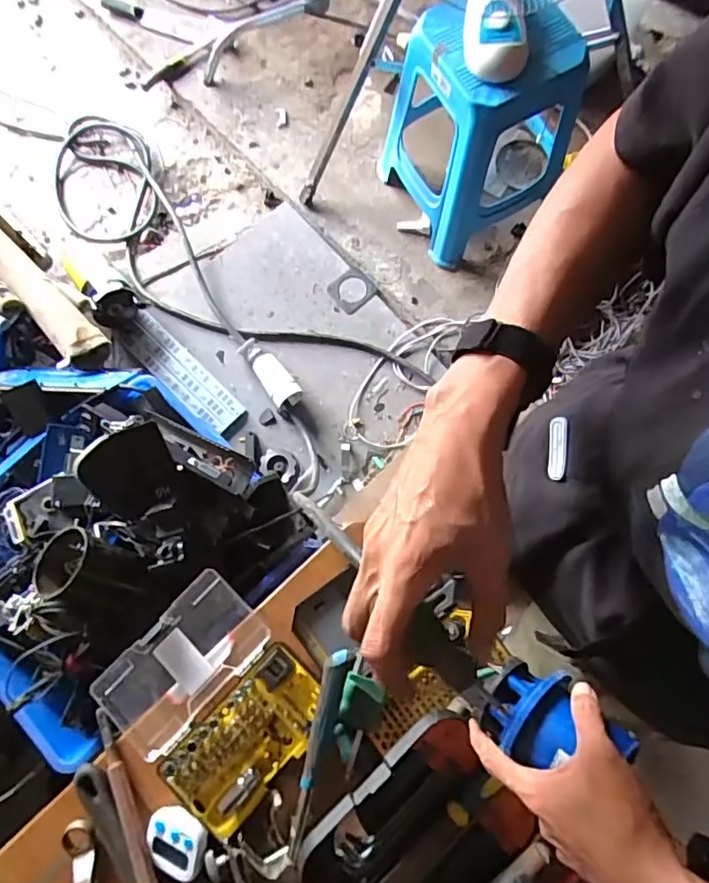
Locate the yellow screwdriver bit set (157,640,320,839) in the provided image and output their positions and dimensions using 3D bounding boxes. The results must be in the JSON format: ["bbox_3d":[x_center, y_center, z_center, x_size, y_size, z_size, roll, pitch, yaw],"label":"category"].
[{"bbox_3d":[-0.117,0.326,0.623,0.107,0.028,0.183,43,83,9],"label":"yellow screwdriver bit set"}]

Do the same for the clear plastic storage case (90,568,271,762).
[{"bbox_3d":[-0.200,0.255,0.651,0.112,0.026,0.193,43,83,9],"label":"clear plastic storage case"}]

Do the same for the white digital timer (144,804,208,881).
[{"bbox_3d":[-0.191,0.427,0.595,0.066,0.014,0.059,21,80,6],"label":"white digital timer"}]

